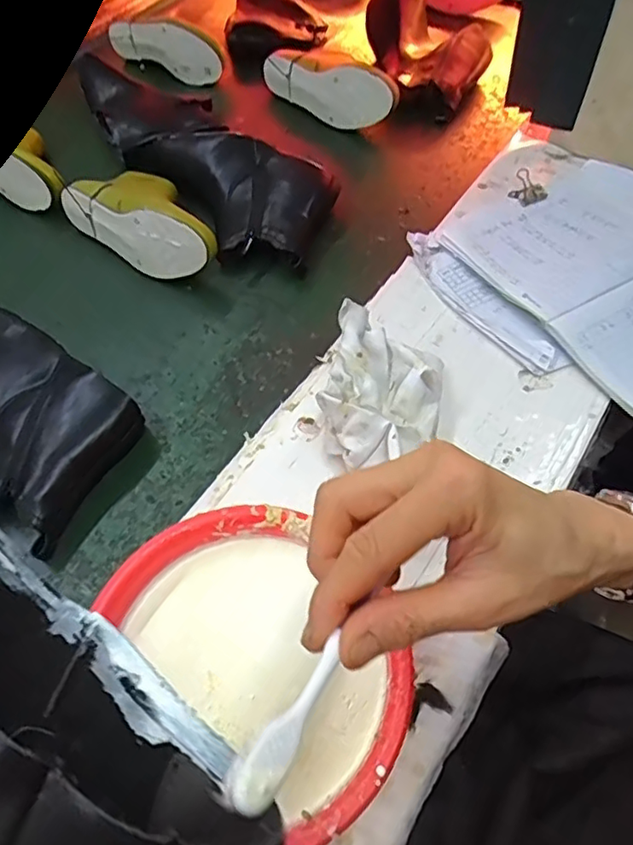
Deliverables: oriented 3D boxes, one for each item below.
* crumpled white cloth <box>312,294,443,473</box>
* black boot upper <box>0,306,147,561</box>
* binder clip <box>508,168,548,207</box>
[{"bbox_3d":[0.053,-0.021,0.487,0.094,0.067,0.136,9,57,10],"label":"crumpled white cloth"},{"bbox_3d":[-0.283,-0.013,0.541,0.236,0.078,0.147,28,61,22],"label":"black boot upper"},{"bbox_3d":[0.230,-0.257,0.651,0.026,0.022,0.038,-32,59,-17],"label":"binder clip"}]

